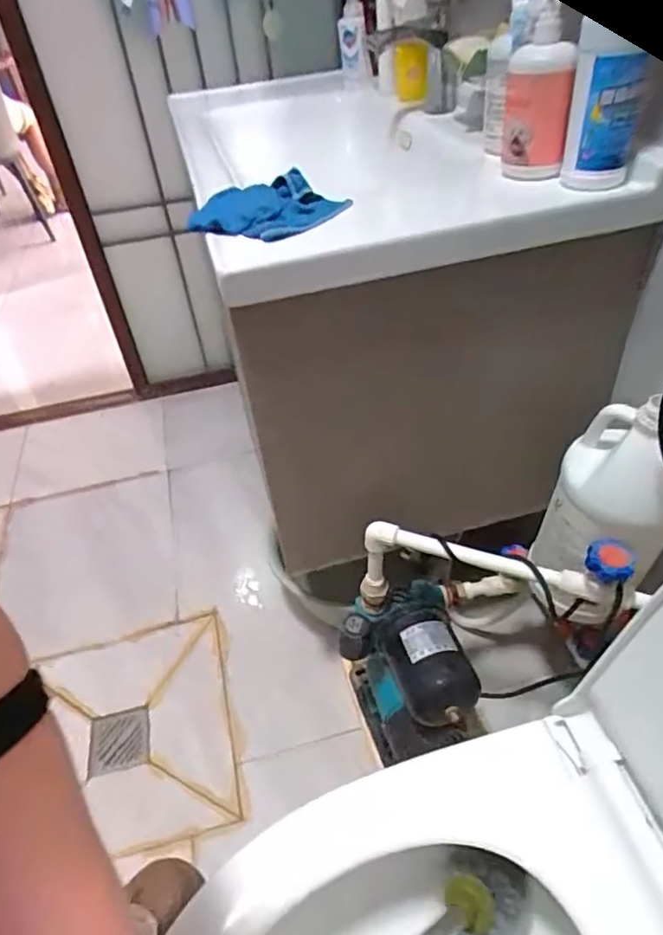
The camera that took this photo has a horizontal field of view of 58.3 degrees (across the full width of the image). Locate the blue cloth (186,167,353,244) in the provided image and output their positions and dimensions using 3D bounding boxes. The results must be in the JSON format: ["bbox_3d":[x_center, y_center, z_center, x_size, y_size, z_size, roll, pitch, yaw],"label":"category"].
[{"bbox_3d":[-0.072,-0.291,0.664,0.160,0.035,0.115,7,44,15],"label":"blue cloth"}]

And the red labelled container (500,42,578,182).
[{"bbox_3d":[0.237,-0.413,0.690,0.071,0.123,0.087,7,44,15],"label":"red labelled container"}]

